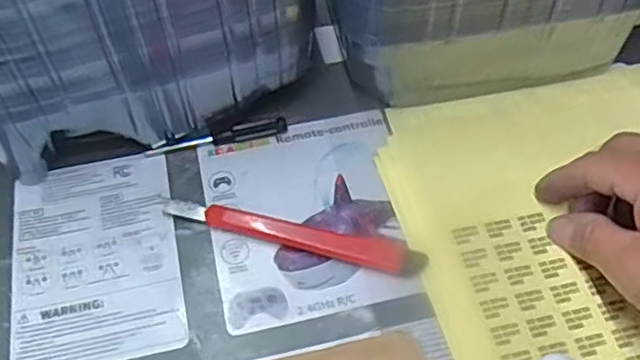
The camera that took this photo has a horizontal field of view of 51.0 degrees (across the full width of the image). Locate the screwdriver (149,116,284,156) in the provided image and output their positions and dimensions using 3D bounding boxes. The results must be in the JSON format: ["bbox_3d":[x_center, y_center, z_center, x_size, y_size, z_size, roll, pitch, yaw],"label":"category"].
[{"bbox_3d":[-0.064,-0.027,0.414,0.086,0.010,0.011,-11,57,-7],"label":"screwdriver"}]

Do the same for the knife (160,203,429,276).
[{"bbox_3d":[-0.016,0.029,0.378,0.149,0.007,0.017,13,57,9],"label":"knife"}]

